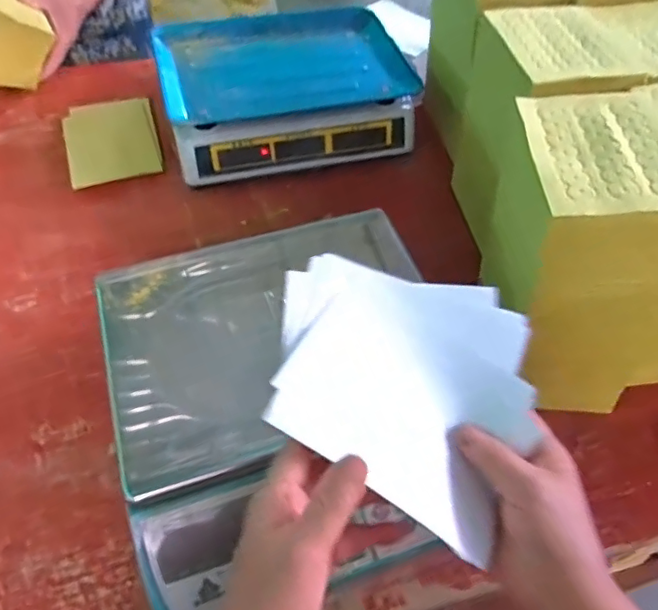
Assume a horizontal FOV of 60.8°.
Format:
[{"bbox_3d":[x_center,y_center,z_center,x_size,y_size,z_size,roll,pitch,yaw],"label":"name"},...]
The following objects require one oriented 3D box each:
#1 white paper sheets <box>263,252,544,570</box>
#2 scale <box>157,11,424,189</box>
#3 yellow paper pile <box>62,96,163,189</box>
[{"bbox_3d":[0.052,0.034,0.381,0.176,0.023,0.138,30,69,4],"label":"white paper sheets"},{"bbox_3d":[-0.067,-0.305,0.811,0.319,0.111,0.269,-11,55,-11],"label":"scale"},{"bbox_3d":[-0.308,-0.236,0.800,0.123,0.009,0.165,-15,59,-13],"label":"yellow paper pile"}]

